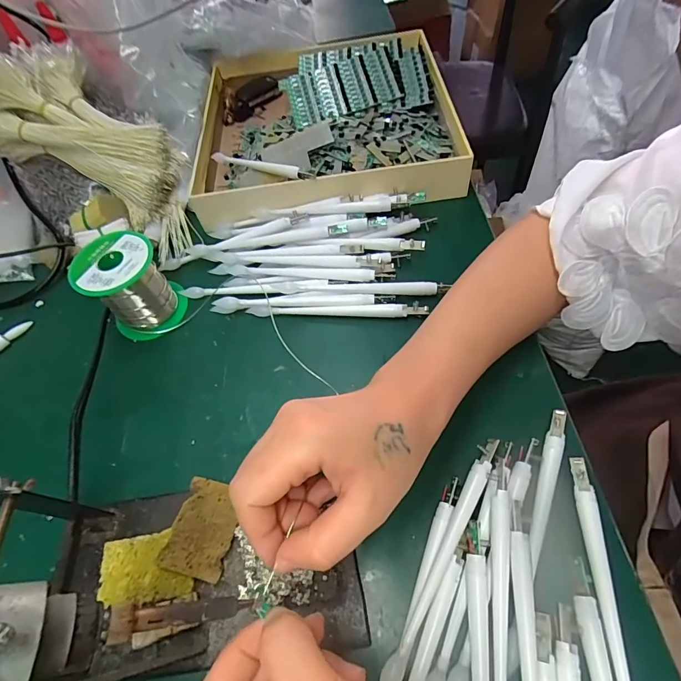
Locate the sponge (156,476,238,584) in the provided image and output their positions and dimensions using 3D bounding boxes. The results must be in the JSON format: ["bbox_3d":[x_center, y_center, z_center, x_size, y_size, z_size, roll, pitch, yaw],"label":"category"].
[{"bbox_3d":[-0.087,0.121,0.260,0.039,0.010,0.055,9,60,13],"label":"sponge"}]

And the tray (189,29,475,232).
[{"bbox_3d":[-0.018,-0.261,0.468,0.293,0.059,0.270,-5,57,4],"label":"tray"}]

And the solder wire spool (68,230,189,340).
[{"bbox_3d":[-0.183,-0.048,0.351,0.064,0.069,0.061,-3,58,5],"label":"solder wire spool"}]

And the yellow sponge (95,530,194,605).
[{"bbox_3d":[-0.122,0.142,0.253,0.056,0.005,0.038,-12,57,0],"label":"yellow sponge"}]

